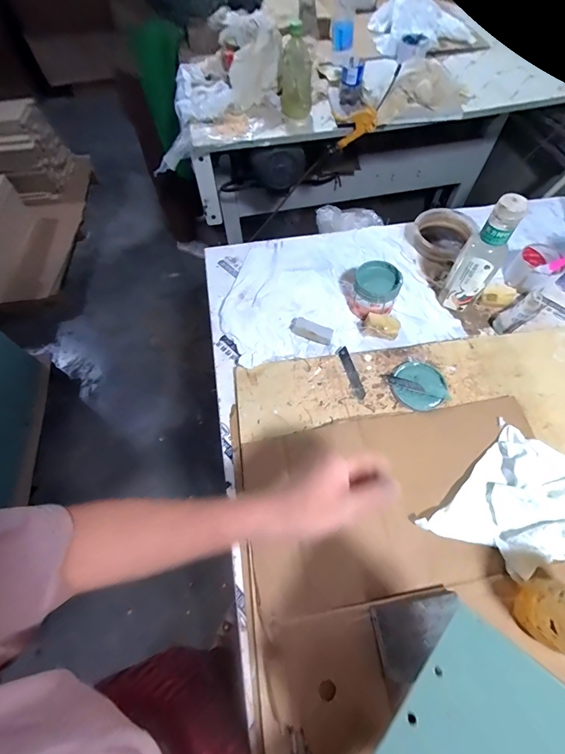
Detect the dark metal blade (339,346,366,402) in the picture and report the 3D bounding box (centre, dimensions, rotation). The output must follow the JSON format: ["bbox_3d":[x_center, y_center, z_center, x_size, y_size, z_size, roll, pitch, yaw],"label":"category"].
[{"bbox_3d":[0.114,-0.007,0.558,0.017,0.004,0.096,-16,64,-5],"label":"dark metal blade"}]

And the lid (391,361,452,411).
[{"bbox_3d":[0.218,0.012,0.540,0.084,0.014,0.082,-1,63,2],"label":"lid"}]

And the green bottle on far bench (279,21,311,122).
[{"bbox_3d":[0.033,-0.776,0.877,0.080,0.160,0.088,-3,63,0],"label":"green bottle on far bench"}]

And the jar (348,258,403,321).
[{"bbox_3d":[0.168,-0.154,0.610,0.077,0.064,0.084,-1,63,2],"label":"jar"}]

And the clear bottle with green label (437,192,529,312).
[{"bbox_3d":[0.323,-0.190,0.552,0.064,0.195,0.054,28,68,16],"label":"clear bottle with green label"}]

